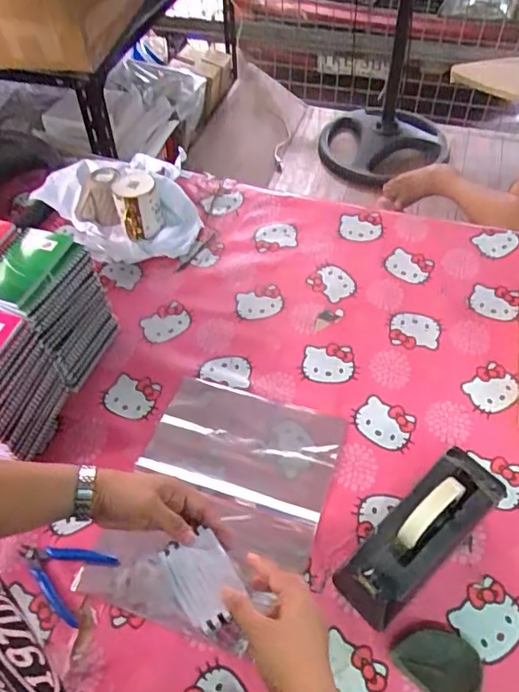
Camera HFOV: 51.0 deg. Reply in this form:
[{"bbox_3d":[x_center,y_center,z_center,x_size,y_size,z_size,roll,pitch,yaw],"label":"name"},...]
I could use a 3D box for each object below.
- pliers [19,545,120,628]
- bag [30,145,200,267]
[{"bbox_3d":[-0.241,0.271,0.659,0.112,0.007,0.081,22,57,19],"label":"pliers"},{"bbox_3d":[-0.269,-0.274,1.023,0.287,0.096,0.269,-15,53,-8],"label":"bag"}]

